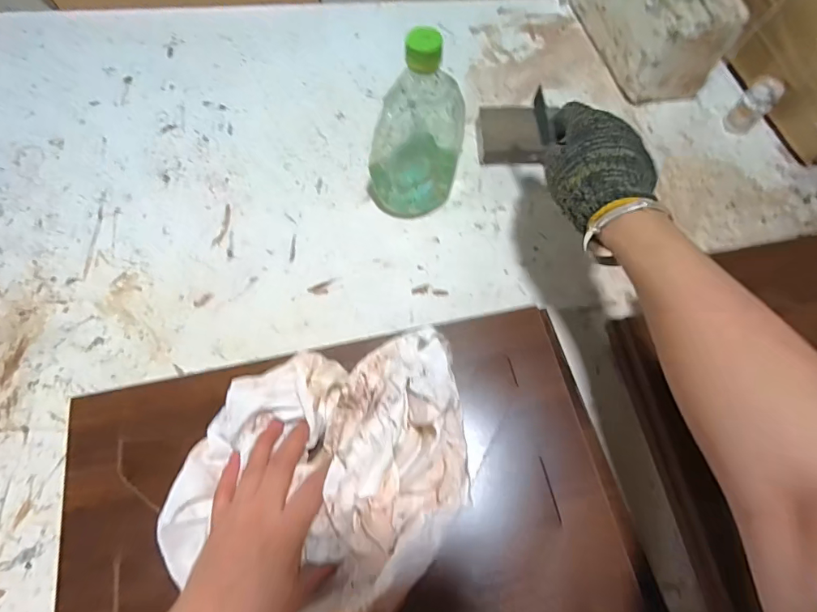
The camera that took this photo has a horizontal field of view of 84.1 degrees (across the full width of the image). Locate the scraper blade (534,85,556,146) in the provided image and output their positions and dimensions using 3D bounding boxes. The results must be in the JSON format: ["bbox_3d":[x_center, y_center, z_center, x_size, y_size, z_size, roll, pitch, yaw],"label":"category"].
[{"bbox_3d":[0.128,-0.180,0.432,0.004,0.014,0.054,-11,88,-29],"label":"scraper blade"}]

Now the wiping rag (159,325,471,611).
[{"bbox_3d":[-0.056,0.121,0.344,0.193,0.056,0.243,40,72,15],"label":"wiping rag"}]

